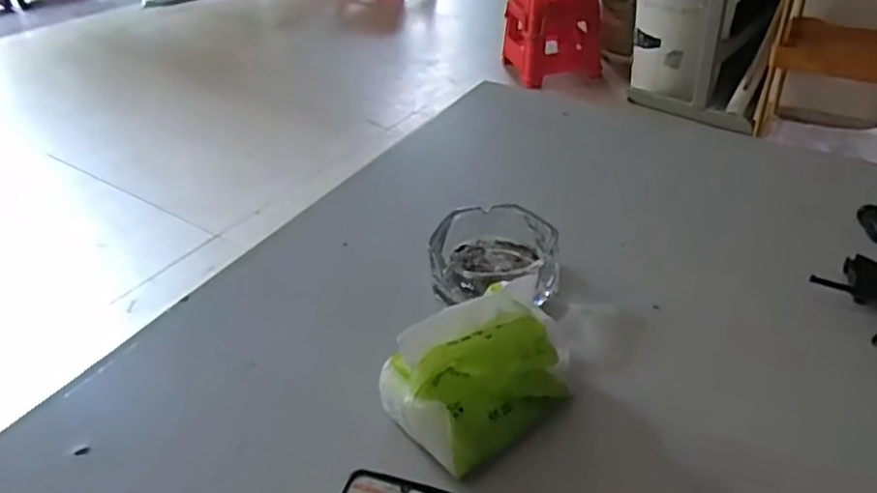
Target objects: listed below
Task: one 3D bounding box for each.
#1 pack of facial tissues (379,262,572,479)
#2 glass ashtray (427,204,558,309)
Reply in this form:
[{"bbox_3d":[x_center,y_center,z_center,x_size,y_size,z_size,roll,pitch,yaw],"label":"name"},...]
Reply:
[{"bbox_3d":[0.035,0.086,0.478,0.141,0.090,0.075,-27,43,-26],"label":"pack of facial tissues"},{"bbox_3d":[0.053,0.010,0.613,0.114,0.046,0.114,11,40,19],"label":"glass ashtray"}]

